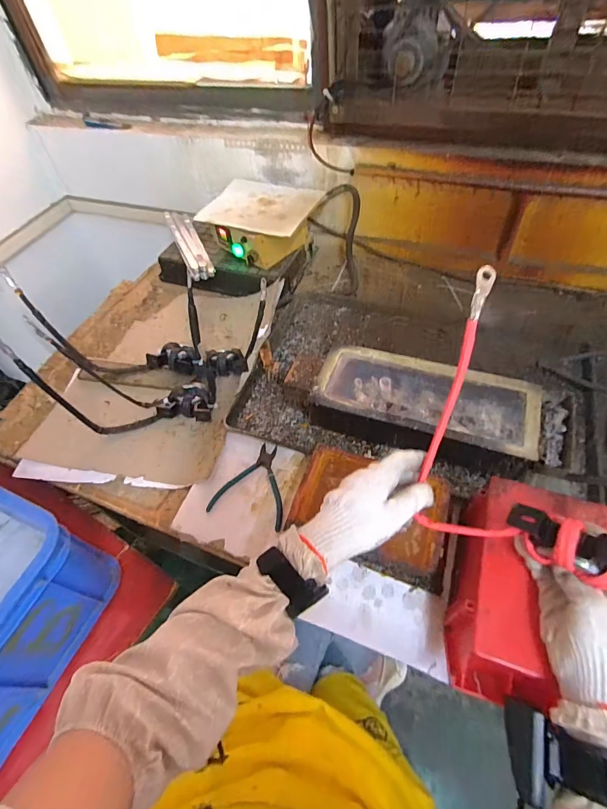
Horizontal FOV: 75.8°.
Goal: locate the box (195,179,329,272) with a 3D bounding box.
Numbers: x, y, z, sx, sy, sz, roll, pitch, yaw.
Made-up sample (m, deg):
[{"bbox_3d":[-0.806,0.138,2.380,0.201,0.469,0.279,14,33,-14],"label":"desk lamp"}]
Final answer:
[{"bbox_3d":[-0.101,-0.439,0.944,0.254,0.090,0.210,20,58,19],"label":"box"}]

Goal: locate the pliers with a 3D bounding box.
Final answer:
[{"bbox_3d":[-0.076,0.126,0.636,0.120,0.006,0.133,10,55,13],"label":"pliers"}]

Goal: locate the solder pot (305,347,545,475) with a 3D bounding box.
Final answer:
[{"bbox_3d":[0.190,0.011,0.642,0.341,0.085,0.159,15,56,16],"label":"solder pot"}]

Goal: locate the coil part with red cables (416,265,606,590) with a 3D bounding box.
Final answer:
[{"bbox_3d":[0.242,0.024,0.368,0.225,0.058,0.272,20,102,30],"label":"coil part with red cables"}]

